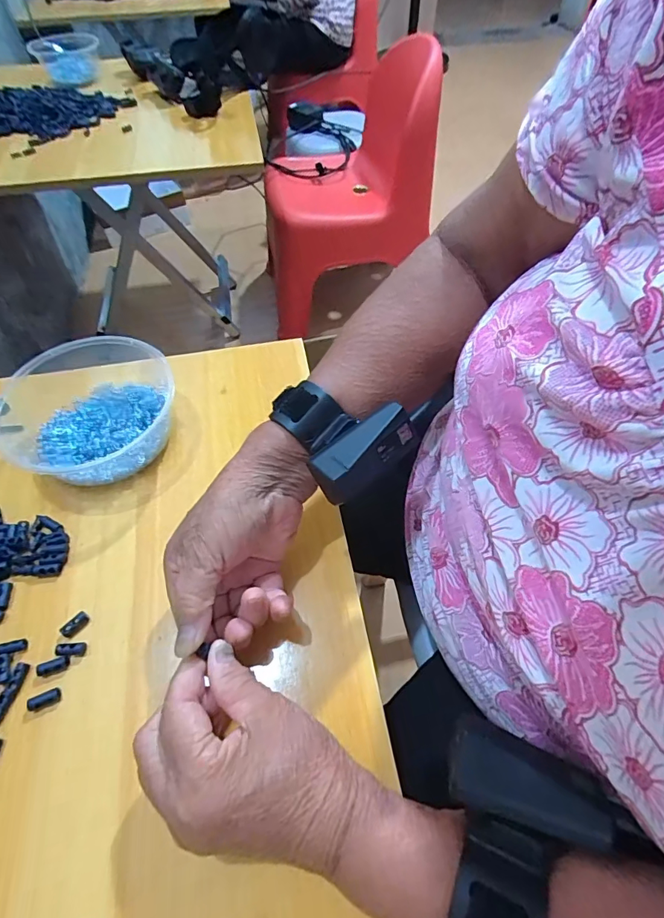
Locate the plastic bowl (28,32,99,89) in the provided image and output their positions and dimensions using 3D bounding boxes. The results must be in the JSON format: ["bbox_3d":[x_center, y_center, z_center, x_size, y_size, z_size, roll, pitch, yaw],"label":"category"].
[{"bbox_3d":[-0.510,-0.774,0.873,0.116,0.057,0.119,0,56,0],"label":"plastic bowl"}]

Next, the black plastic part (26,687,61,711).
[{"bbox_3d":[-0.188,0.156,0.293,0.019,0.006,0.009,-19,58,-12],"label":"black plastic part"}]

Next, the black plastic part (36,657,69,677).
[{"bbox_3d":[-0.188,0.140,0.303,0.020,0.005,0.008,-17,58,-11],"label":"black plastic part"}]

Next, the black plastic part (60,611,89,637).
[{"bbox_3d":[-0.182,0.117,0.319,0.010,0.004,0.019,37,64,22],"label":"black plastic part"}]

